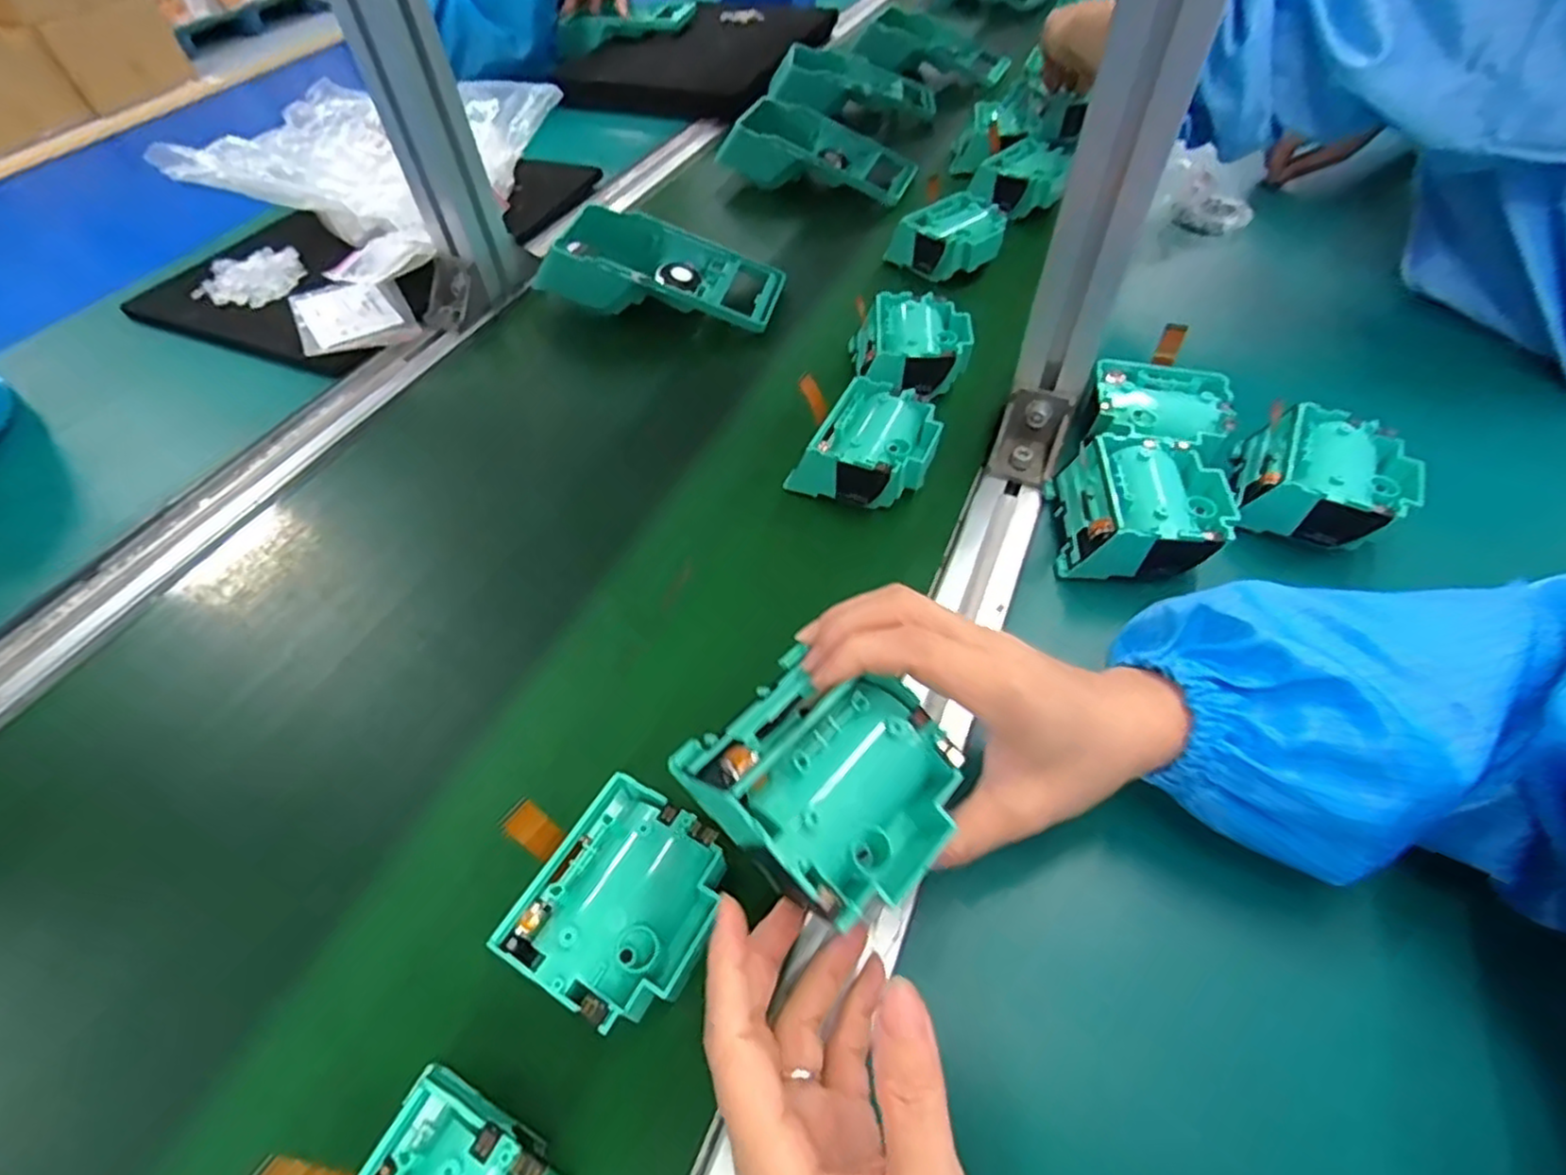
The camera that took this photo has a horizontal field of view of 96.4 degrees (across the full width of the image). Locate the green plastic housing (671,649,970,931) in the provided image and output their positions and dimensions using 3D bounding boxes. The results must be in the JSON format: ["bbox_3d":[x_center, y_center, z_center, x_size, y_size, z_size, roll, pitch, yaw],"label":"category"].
[{"bbox_3d":[0.014,0.065,0.242,0.082,0.049,0.078,36,62,26],"label":"green plastic housing"}]

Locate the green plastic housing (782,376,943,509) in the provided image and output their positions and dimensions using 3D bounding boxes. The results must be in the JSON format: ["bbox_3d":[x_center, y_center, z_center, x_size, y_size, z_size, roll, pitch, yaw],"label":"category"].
[{"bbox_3d":[0.053,-0.084,0.419,0.068,0.035,0.075,23,57,19],"label":"green plastic housing"}]

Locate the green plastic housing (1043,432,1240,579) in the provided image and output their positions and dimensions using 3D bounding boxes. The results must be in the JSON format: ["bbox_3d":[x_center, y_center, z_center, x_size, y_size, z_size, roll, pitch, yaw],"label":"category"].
[{"bbox_3d":[0.190,-0.040,0.377,0.077,0.044,0.074,7,53,8],"label":"green plastic housing"}]

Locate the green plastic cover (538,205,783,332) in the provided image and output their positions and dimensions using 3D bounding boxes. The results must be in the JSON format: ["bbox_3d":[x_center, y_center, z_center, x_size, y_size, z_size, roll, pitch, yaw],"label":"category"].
[{"bbox_3d":[-0.094,-0.251,0.556,0.180,0.058,0.090,6,53,7],"label":"green plastic cover"}]

